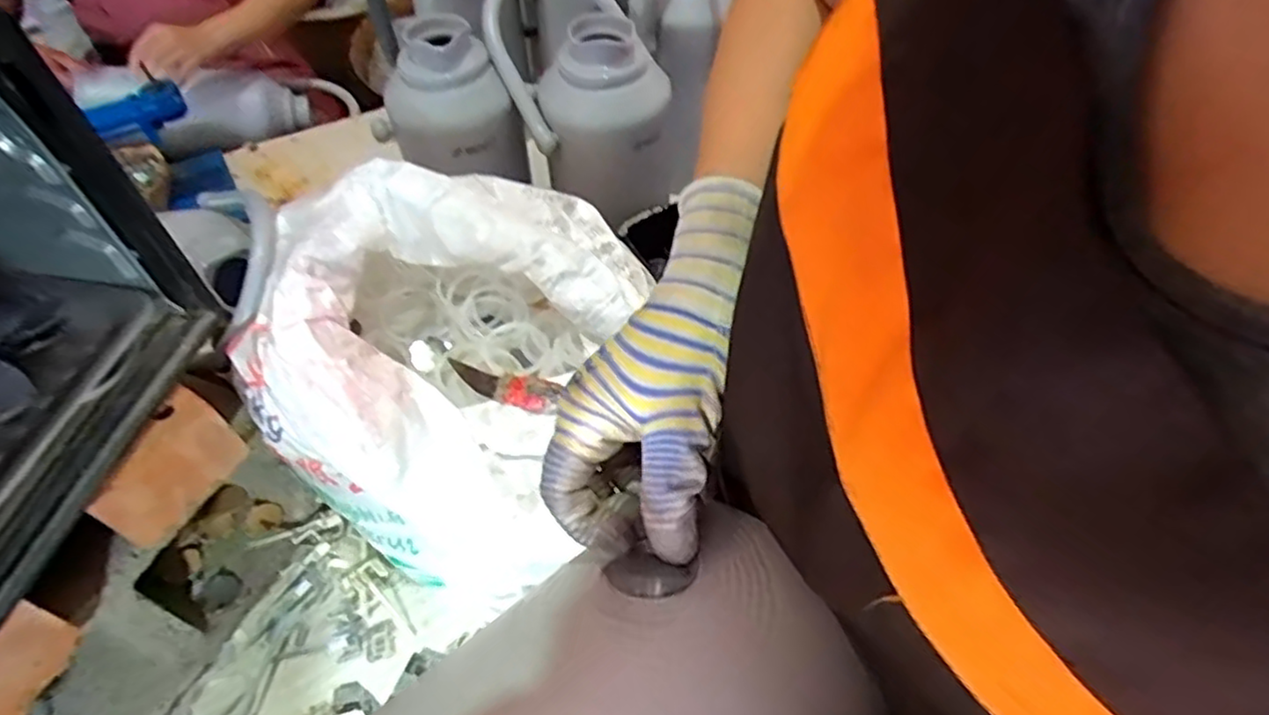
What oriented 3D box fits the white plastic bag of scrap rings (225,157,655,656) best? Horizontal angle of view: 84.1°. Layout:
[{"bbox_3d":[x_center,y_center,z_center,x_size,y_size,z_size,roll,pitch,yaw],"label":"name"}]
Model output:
[{"bbox_3d":[-0.194,0.006,0.745,0.344,0.307,0.418,13,53,10],"label":"white plastic bag of scrap rings"}]

